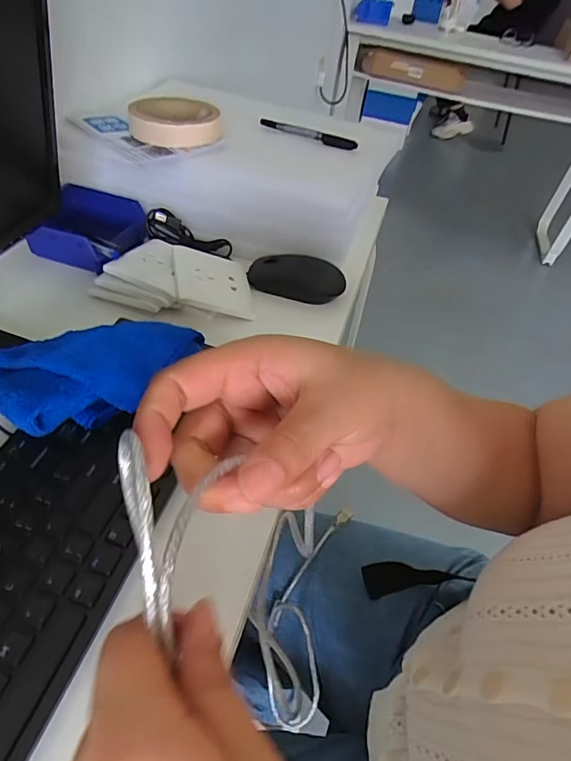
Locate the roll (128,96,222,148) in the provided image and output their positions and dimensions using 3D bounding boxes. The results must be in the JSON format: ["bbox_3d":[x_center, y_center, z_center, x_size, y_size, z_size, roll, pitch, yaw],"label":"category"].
[{"bbox_3d":[-0.130,-0.309,0.555,0.103,0.029,0.099,-1,47,-11],"label":"roll"}]

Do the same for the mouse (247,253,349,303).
[{"bbox_3d":[0.013,-0.115,0.533,0.106,0.036,0.055,15,46,4],"label":"mouse"}]

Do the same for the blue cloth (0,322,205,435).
[{"bbox_3d":[-0.141,-0.011,0.357,0.144,0.054,0.092,-24,55,-29],"label":"blue cloth"}]

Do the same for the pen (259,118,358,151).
[{"bbox_3d":[0.027,-0.311,0.589,0.130,0.011,0.014,25,48,14],"label":"pen"}]

